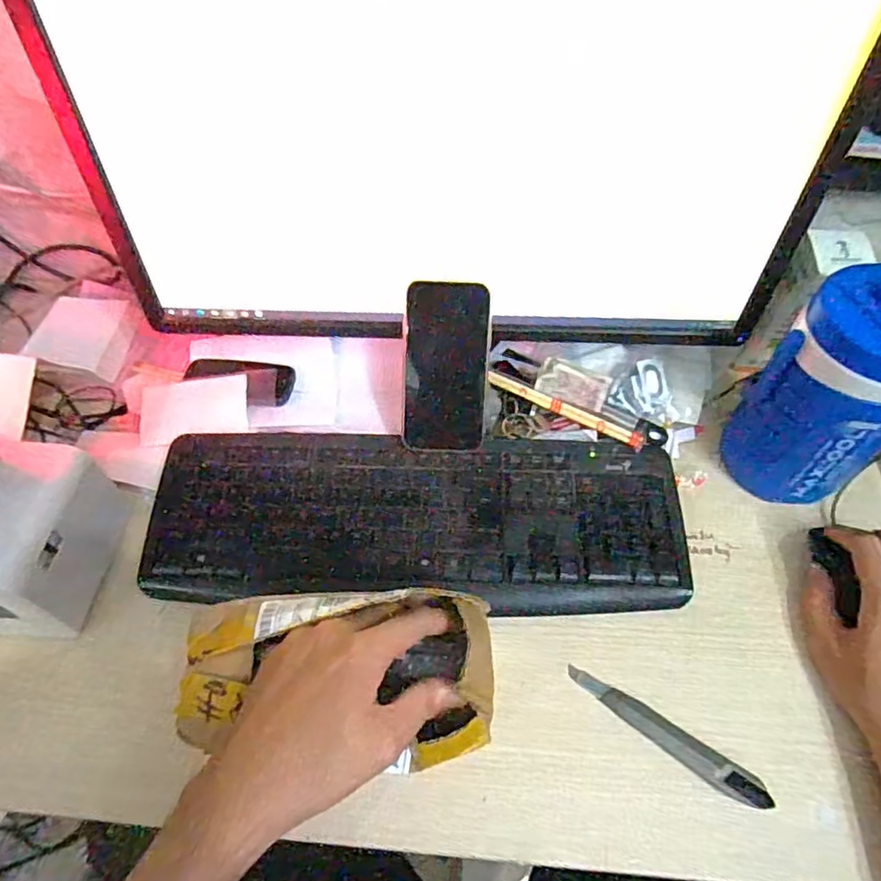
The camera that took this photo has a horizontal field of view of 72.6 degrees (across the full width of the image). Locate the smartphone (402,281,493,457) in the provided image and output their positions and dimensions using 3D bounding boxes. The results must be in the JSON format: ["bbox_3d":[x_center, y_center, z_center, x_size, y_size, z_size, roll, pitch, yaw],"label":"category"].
[{"bbox_3d":[0.005,-0.062,0.520,0.070,0.007,0.144,2,104,1],"label":"smartphone"}]

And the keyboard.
[{"bbox_3d":[-0.017,0.067,0.511,0.443,0.020,0.152,0,54,-1],"label":"keyboard"}]

